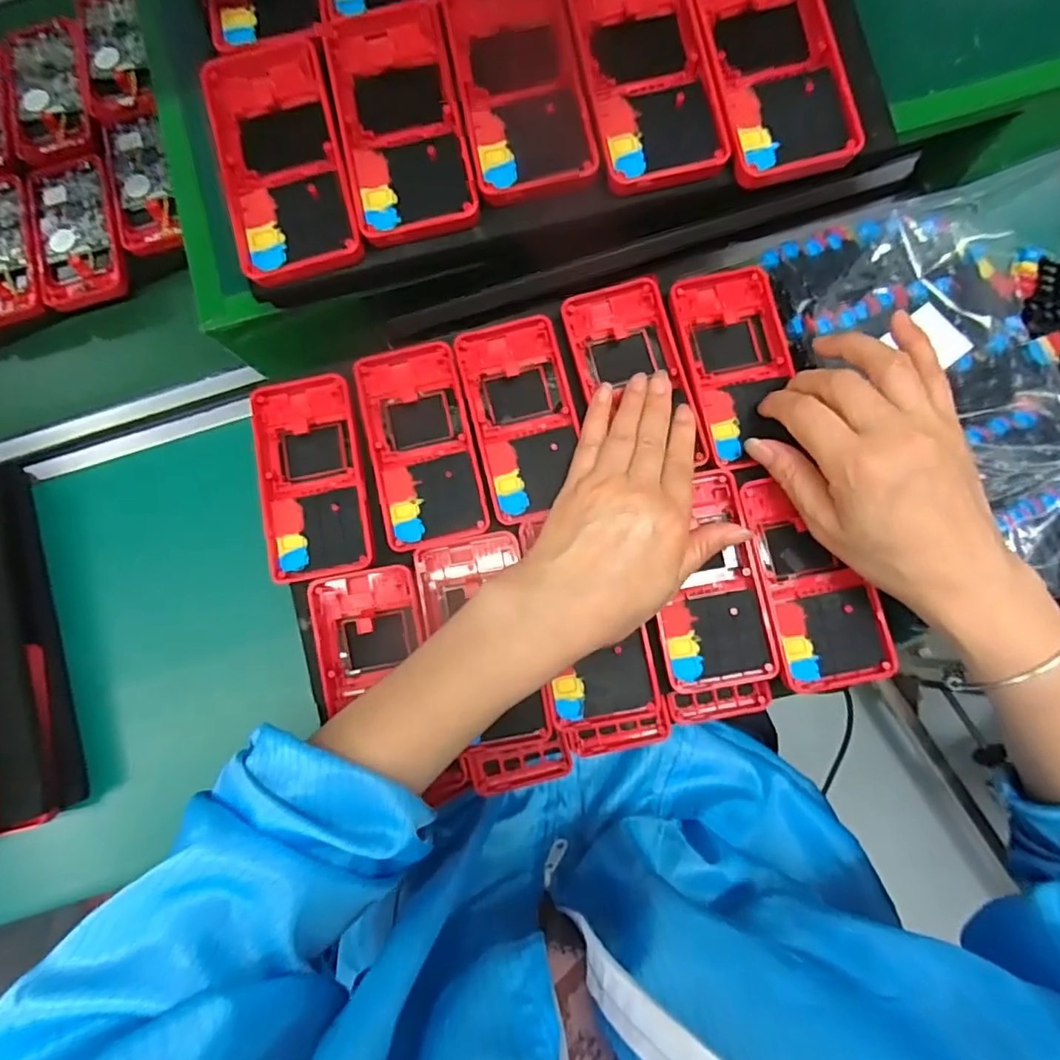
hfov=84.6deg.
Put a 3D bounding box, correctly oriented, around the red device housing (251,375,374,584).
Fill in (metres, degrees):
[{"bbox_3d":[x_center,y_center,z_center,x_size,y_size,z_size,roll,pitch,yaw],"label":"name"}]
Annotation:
[{"bbox_3d":[-0.134,-0.034,0.359,0.062,0.013,0.124,-12,81,1],"label":"red device housing"}]

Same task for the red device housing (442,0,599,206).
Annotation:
[{"bbox_3d":[-0.006,-0.243,0.311,0.065,0.014,0.141,-11,81,1],"label":"red device housing"}]

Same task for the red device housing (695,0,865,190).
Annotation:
[{"bbox_3d":[0.122,-0.245,0.300,0.064,0.018,0.134,-13,81,1],"label":"red device housing"}]

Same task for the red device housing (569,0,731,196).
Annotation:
[{"bbox_3d":[0.060,-0.241,0.303,0.061,0.010,0.134,-11,81,1],"label":"red device housing"}]

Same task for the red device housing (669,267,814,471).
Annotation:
[{"bbox_3d":[0.129,-0.102,0.363,0.064,0.018,0.123,-11,81,1],"label":"red device housing"}]

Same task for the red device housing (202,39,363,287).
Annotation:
[{"bbox_3d":[-0.131,-0.195,0.308,0.064,0.014,0.129,-14,81,1],"label":"red device housing"}]

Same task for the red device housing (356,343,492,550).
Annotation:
[{"bbox_3d":[-0.066,-0.054,0.356,0.062,0.011,0.126,-13,81,1],"label":"red device housing"}]

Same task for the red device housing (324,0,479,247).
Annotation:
[{"bbox_3d":[-0.067,-0.214,0.307,0.063,0.011,0.129,-13,81,1],"label":"red device housing"}]

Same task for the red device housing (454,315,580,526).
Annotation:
[{"bbox_3d":[-0.004,-0.070,0.363,0.062,0.025,0.123,-14,81,1],"label":"red device housing"}]

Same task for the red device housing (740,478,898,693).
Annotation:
[{"bbox_3d":[0.164,0.029,0.339,0.061,0.017,0.119,-10,81,1],"label":"red device housing"}]

